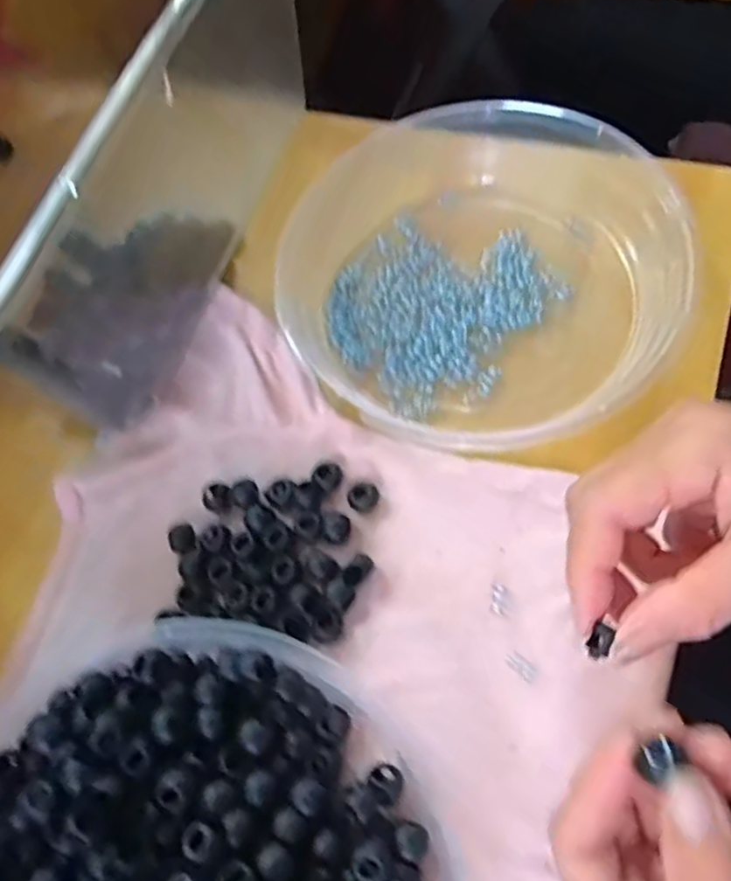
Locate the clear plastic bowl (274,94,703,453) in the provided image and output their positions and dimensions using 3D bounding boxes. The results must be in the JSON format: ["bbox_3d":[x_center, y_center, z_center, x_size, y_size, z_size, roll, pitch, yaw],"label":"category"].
[{"bbox_3d":[0.061,-0.094,0.344,0.207,0.046,0.201,-33,66,-6],"label":"clear plastic bowl"}]

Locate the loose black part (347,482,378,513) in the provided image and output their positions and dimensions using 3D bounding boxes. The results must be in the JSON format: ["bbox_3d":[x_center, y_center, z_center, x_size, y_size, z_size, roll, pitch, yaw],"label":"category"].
[{"bbox_3d":[-0.001,0.028,0.312,0.015,0.007,0.012,-33,66,-6],"label":"loose black part"}]

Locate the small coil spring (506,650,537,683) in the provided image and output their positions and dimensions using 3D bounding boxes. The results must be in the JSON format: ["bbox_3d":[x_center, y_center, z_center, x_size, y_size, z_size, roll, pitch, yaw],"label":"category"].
[{"bbox_3d":[0.068,0.098,0.277,0.014,0.004,0.007,39,78,22],"label":"small coil spring"}]

